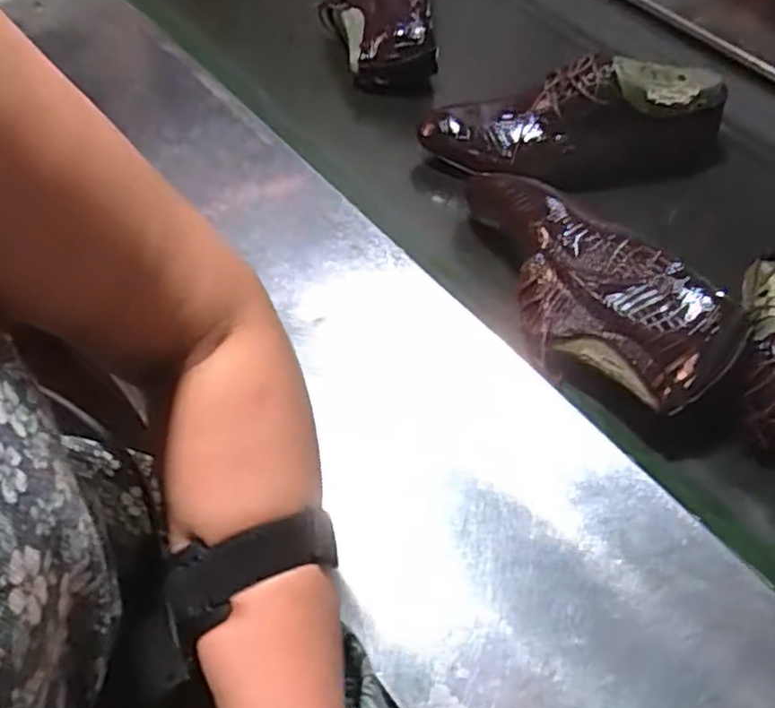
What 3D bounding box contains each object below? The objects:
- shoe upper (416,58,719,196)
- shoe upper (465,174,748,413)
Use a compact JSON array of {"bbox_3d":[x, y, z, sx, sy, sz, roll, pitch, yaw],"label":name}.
[{"bbox_3d":[0.186,-0.216,0.670,0.294,0.106,0.079,0,59,1],"label":"shoe upper"},{"bbox_3d":[0.132,-0.063,0.549,0.101,0.087,0.270,-32,64,-17],"label":"shoe upper"}]

